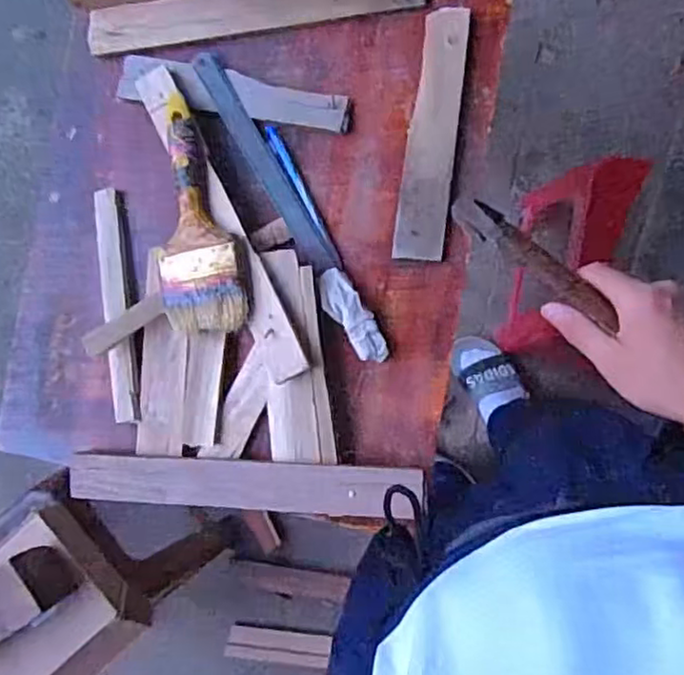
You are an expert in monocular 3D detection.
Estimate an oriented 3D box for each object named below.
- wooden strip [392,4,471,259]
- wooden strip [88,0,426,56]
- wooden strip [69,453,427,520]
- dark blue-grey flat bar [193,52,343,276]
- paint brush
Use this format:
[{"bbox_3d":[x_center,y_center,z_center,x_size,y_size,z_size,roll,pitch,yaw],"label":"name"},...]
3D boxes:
[{"bbox_3d":[0.078,-0.172,0.563,0.043,0.012,0.212,7,90,7],"label":"wooden strip"},{"bbox_3d":[-0.078,-0.294,0.590,0.300,0.009,0.037,-7,117,4],"label":"wooden strip"},{"bbox_3d":[-0.082,0.122,0.551,0.295,0.012,0.041,2,63,9],"label":"wooden strip"},{"bbox_3d":[-0.067,-0.153,0.574,0.023,0.010,0.222,-31,86,6],"label":"dark blue-grey flat bar"},{"bbox_3d":[-0.125,-0.106,0.554,0.066,0.029,0.203,-9,88,7],"label":"paint brush"}]

